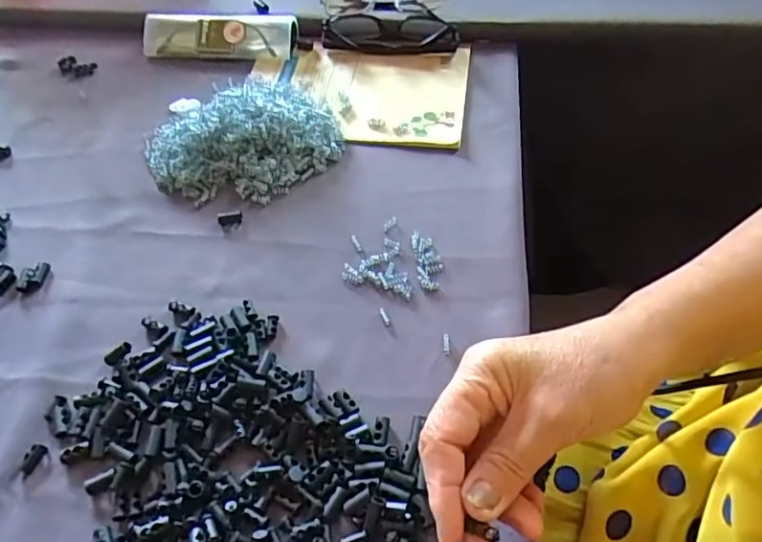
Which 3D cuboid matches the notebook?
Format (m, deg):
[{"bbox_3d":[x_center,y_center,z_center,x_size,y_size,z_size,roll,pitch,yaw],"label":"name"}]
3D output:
[{"bbox_3d":[-0.003,-0.164,0.548,0.157,0.007,0.127,5,56,8],"label":"notebook"}]

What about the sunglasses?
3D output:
[{"bbox_3d":[0.008,-0.228,0.575,0.125,0.030,0.029,-2,55,4],"label":"sunglasses"}]

